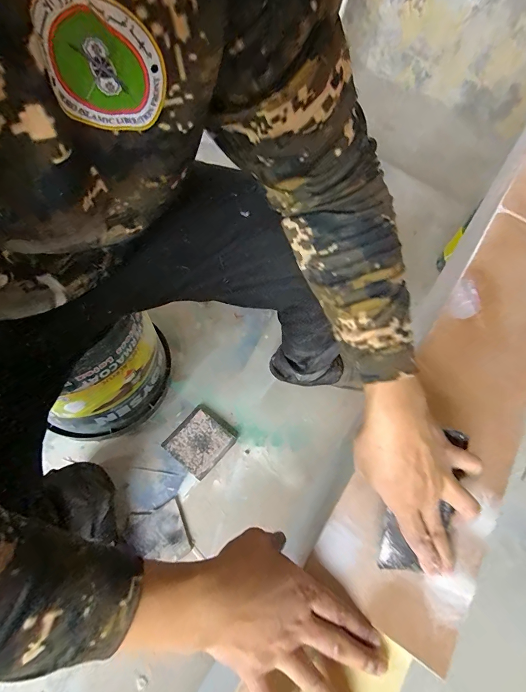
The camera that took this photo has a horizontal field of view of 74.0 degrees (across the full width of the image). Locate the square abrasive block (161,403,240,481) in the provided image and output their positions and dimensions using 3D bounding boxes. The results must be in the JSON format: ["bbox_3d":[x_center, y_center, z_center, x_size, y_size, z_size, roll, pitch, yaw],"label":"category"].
[{"bbox_3d":[-0.138,0.209,0.775,0.119,0.020,0.128,37,66,14],"label":"square abrasive block"}]

